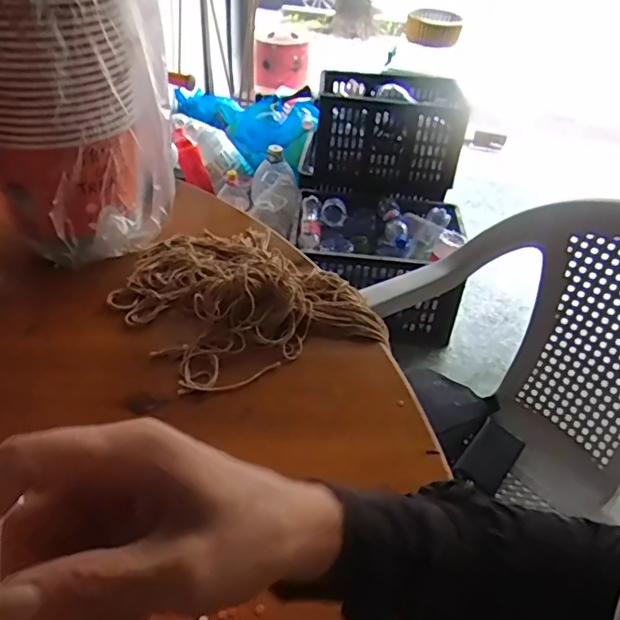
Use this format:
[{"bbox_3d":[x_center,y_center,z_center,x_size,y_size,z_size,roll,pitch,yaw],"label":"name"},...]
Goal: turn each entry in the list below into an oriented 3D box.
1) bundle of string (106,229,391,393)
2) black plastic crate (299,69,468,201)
[{"bbox_3d":[-0.073,-0.027,0.565,0.207,0.037,0.226,-20,47,-27],"label":"bundle of string"},{"bbox_3d":[0.241,-0.548,1.777,0.457,0.290,0.262,11,41,6],"label":"black plastic crate"}]

